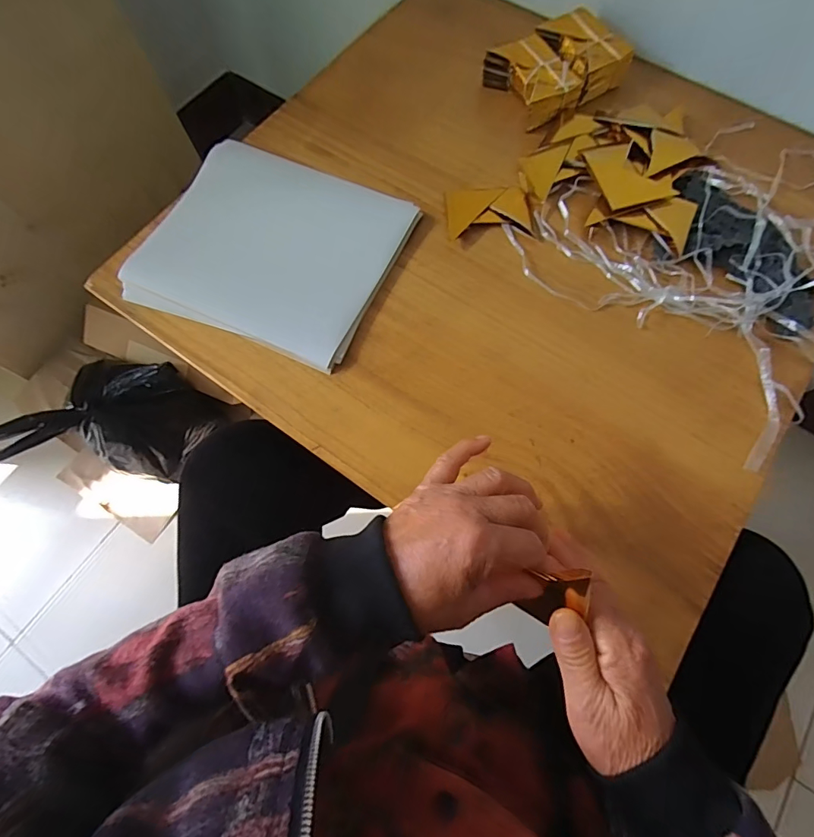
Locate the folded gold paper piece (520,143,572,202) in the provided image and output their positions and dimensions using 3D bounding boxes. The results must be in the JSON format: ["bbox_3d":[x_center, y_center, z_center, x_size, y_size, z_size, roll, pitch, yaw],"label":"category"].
[{"bbox_3d":[0.151,-0.287,0.504,0.044,0.011,0.073,25,73,8],"label":"folded gold paper piece"}]

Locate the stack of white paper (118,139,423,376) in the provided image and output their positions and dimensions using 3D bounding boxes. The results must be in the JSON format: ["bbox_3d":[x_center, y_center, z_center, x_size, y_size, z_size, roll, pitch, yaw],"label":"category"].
[{"bbox_3d":[-0.144,-0.186,0.476,0.251,0.018,0.218,23,73,8],"label":"stack of white paper"}]

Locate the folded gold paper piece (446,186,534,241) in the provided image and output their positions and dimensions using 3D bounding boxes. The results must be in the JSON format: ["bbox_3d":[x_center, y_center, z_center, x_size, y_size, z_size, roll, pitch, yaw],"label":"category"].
[{"bbox_3d":[0.091,-0.232,0.497,0.093,0.010,0.065,-8,72,-2],"label":"folded gold paper piece"}]

